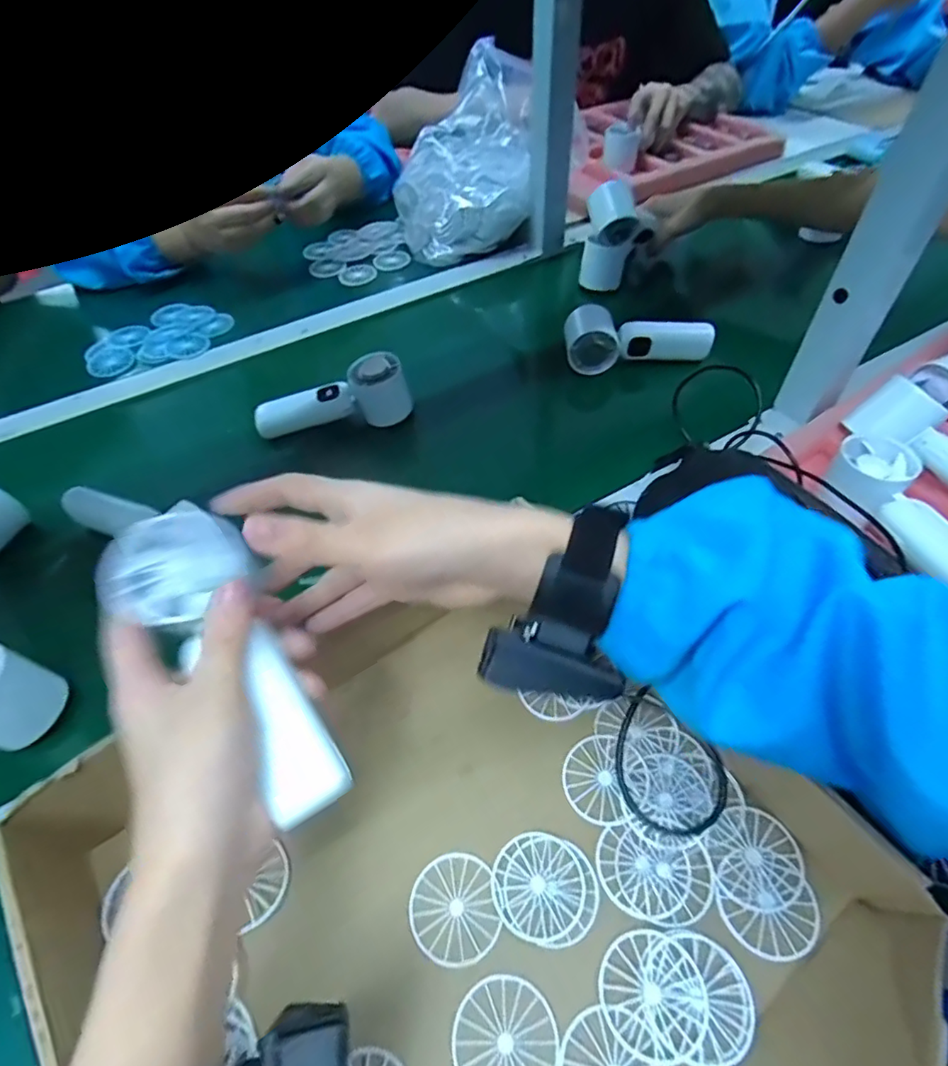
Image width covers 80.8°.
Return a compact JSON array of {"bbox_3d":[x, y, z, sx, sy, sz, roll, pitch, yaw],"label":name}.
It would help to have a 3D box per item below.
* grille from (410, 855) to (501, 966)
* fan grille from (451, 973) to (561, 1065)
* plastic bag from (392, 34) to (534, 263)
[{"bbox_3d":[-0.011,0.206,0.306,0.047,0.005,0.050,-1,53,2],"label":"grille"},{"bbox_3d":[0.015,0.248,0.271,0.049,0.004,0.050,-27,56,-17],"label":"fan grille"},{"bbox_3d":[-0.020,-0.515,0.759,0.177,0.176,0.208,-5,53,-2],"label":"plastic bag"}]

